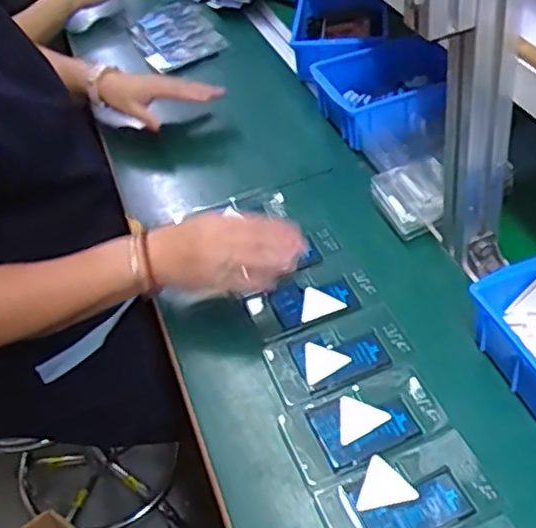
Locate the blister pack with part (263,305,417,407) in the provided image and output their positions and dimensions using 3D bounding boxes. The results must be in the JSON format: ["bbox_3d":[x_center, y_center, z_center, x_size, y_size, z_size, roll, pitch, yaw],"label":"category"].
[{"bbox_3d":[0.064,0.081,0.626,0.127,0.009,0.073,-18,44,-8],"label":"blister pack with part"}]

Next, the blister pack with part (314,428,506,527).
[{"bbox_3d":[0.106,0.176,0.514,0.123,0.011,0.075,-20,45,-10],"label":"blister pack with part"}]

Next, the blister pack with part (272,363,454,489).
[{"bbox_3d":[0.080,0.133,0.571,0.128,0.014,0.070,-20,45,-10],"label":"blister pack with part"}]

